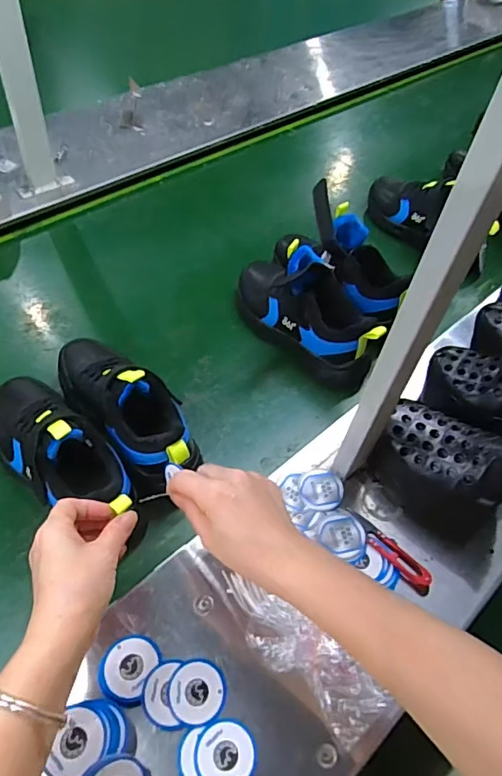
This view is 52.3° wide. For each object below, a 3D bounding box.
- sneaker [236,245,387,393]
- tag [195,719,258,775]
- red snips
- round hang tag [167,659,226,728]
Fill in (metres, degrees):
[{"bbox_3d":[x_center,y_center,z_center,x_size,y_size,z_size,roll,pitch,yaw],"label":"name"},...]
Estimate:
[{"bbox_3d":[0.073,-0.104,0.677,0.227,0.130,0.076,38,63,23],"label":"sneaker"},{"bbox_3d":[-0.020,0.295,0.410,0.048,0.004,0.048,3,52,-3],"label":"tag"},{"bbox_3d":[0.152,0.175,0.522,0.023,0.015,0.077,-38,63,-23],"label":"red snips"},{"bbox_3d":[-0.045,0.257,0.432,0.048,0.004,0.048,8,54,-11],"label":"round hang tag"}]

